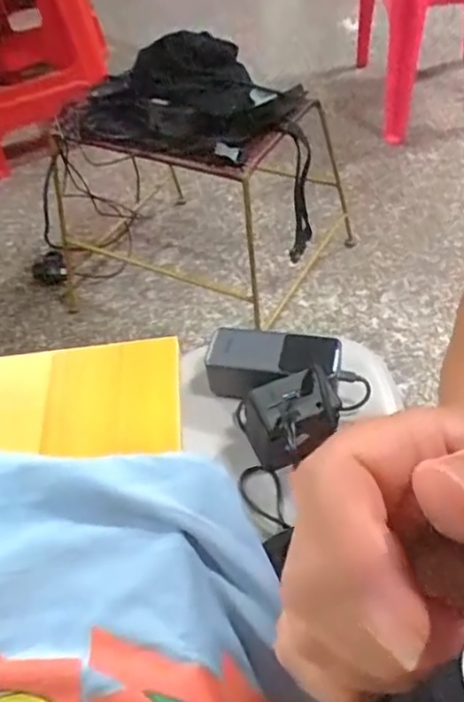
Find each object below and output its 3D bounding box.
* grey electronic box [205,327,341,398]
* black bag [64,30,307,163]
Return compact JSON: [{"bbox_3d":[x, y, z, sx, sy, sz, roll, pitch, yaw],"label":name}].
[{"bbox_3d":[0.039,0.013,0.602,0.124,0.049,0.052,9,50,14],"label":"grey electronic box"},{"bbox_3d":[-0.097,-0.387,0.887,0.333,0.129,0.176,24,55,24],"label":"black bag"}]

